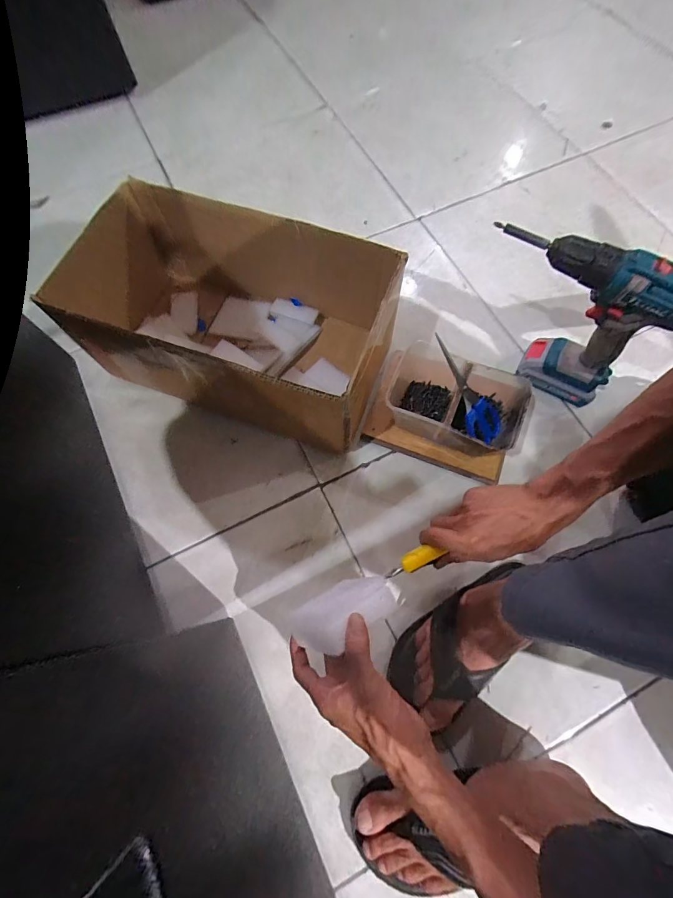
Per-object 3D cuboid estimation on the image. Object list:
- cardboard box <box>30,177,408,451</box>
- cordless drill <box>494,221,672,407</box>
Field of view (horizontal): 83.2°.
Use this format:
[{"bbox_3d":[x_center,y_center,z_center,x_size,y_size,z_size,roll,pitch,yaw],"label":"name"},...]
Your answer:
[{"bbox_3d":[-0.140,-0.183,0.556,0.413,0.180,0.239,18,71,9],"label":"cardboard box"},{"bbox_3d":[0.302,-0.174,0.512,0.242,0.218,0.062,36,74,14],"label":"cordless drill"}]

